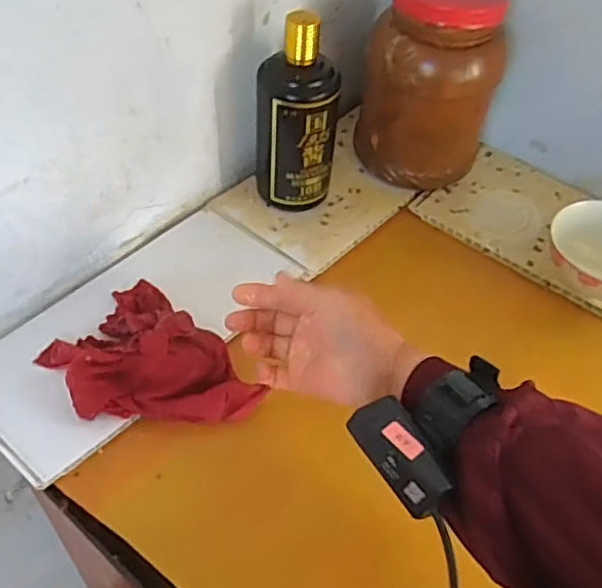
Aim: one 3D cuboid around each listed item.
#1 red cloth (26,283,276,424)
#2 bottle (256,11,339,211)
[{"bbox_3d":[-0.130,0.059,0.524,0.117,0.056,0.163,-35,60,-29],"label":"red cloth"},{"bbox_3d":[-0.004,-0.171,0.624,0.080,0.200,0.067,8,49,3],"label":"bottle"}]

